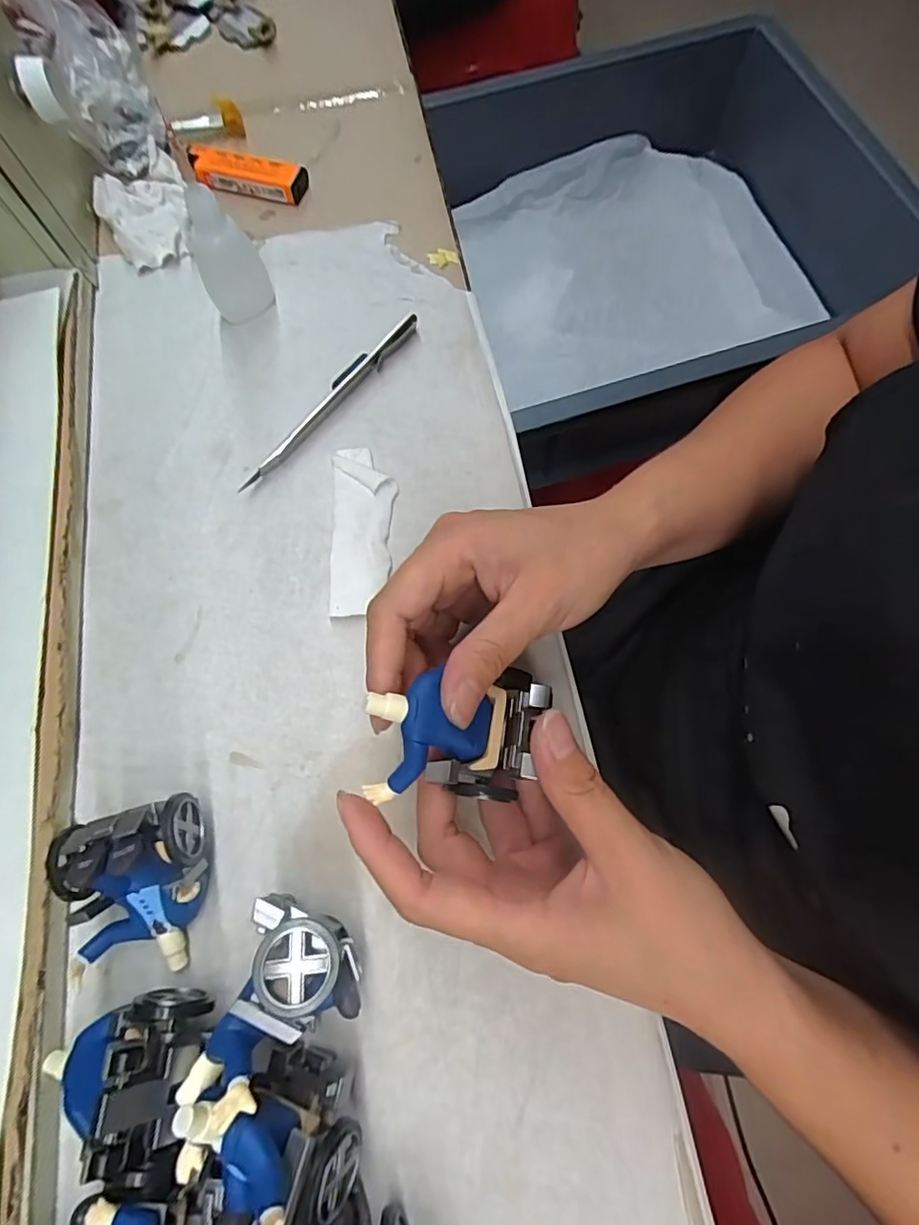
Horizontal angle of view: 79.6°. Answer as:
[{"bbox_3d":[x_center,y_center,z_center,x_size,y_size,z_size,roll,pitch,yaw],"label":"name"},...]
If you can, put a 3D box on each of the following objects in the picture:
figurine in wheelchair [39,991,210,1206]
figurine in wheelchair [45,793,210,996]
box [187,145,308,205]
[{"bbox_3d":[-0.120,0.159,0.188,0.064,0.046,0.045,-5,72,0],"label":"figurine in wheelchair"},{"bbox_3d":[-0.124,0.105,0.211,0.049,0.045,0.063,-3,72,1],"label":"figurine in wheelchair"},{"bbox_3d":[-0.137,-0.279,0.353,0.074,0.014,0.022,11,73,5],"label":"box"}]

